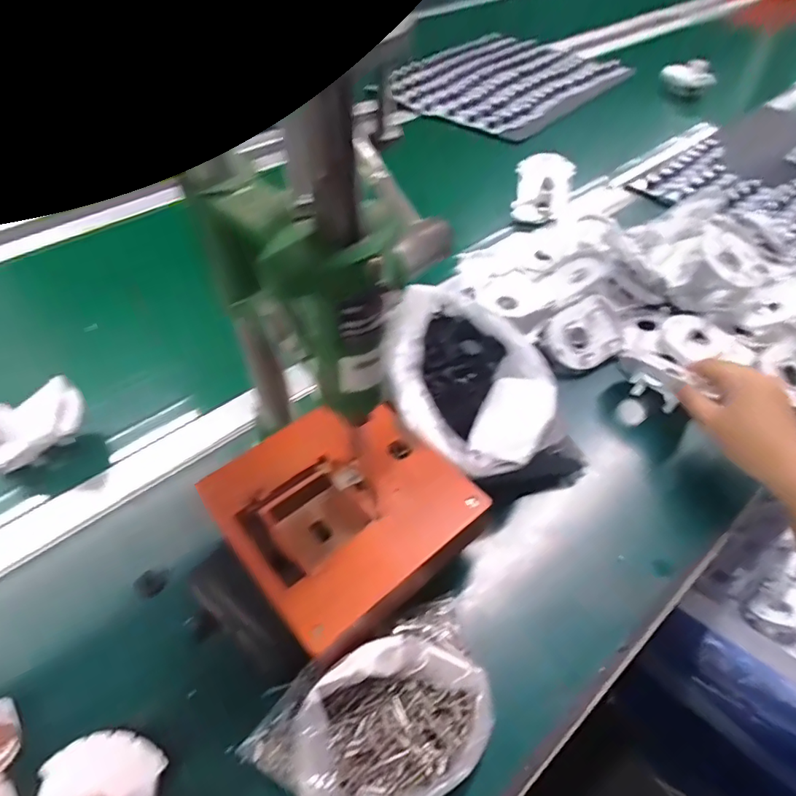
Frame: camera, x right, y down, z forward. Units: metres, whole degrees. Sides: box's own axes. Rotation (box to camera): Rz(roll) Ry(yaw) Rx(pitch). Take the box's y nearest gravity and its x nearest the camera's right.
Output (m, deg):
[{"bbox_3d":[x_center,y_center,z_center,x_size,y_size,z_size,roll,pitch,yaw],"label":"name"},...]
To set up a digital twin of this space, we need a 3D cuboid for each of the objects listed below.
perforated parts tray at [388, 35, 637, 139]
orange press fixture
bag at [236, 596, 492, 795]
[{"bbox_3d":[0.215,-0.641,1.050,0.367,0.040,0.418,37,58,27],"label":"perforated parts tray"},{"bbox_3d":[-0.041,0.089,0.392,0.157,0.063,0.159,-32,57,-26],"label":"orange press fixture"},{"bbox_3d":[-0.011,0.195,0.319,0.155,0.041,0.098,-21,52,-18],"label":"bag"}]

